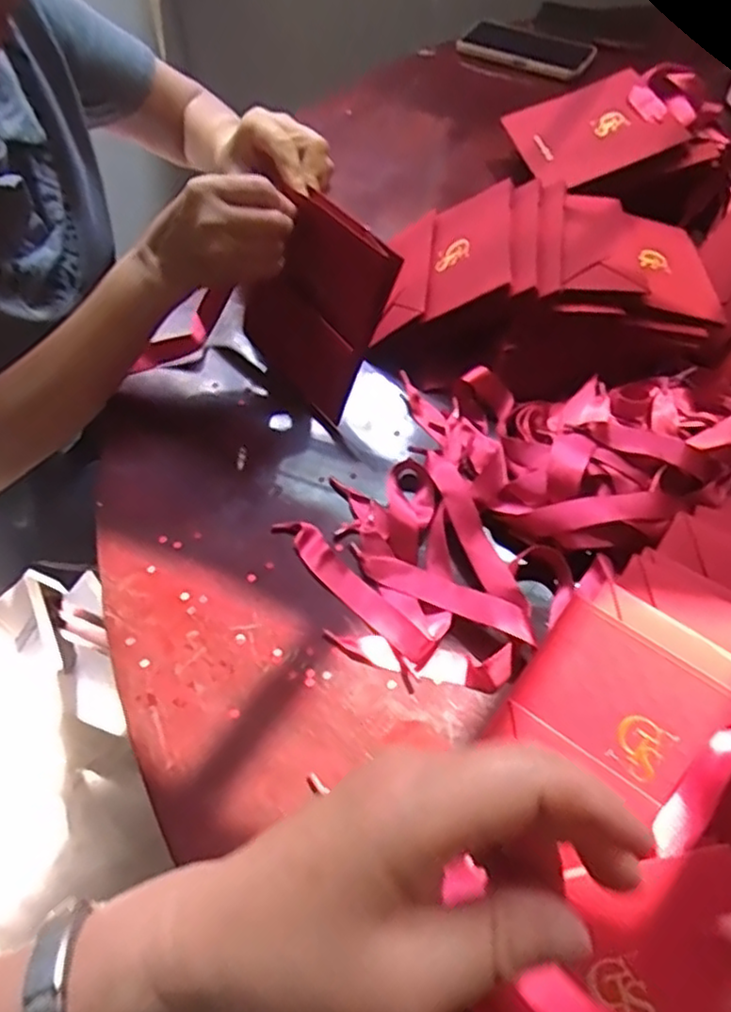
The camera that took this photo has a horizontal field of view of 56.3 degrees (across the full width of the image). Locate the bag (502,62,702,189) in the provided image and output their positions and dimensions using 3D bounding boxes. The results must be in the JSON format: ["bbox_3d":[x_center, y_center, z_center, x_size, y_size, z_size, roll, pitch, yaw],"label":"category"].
[{"bbox_3d":[0.252,-0.377,0.704,0.184,0.050,0.141,-16,60,9],"label":"bag"}]

